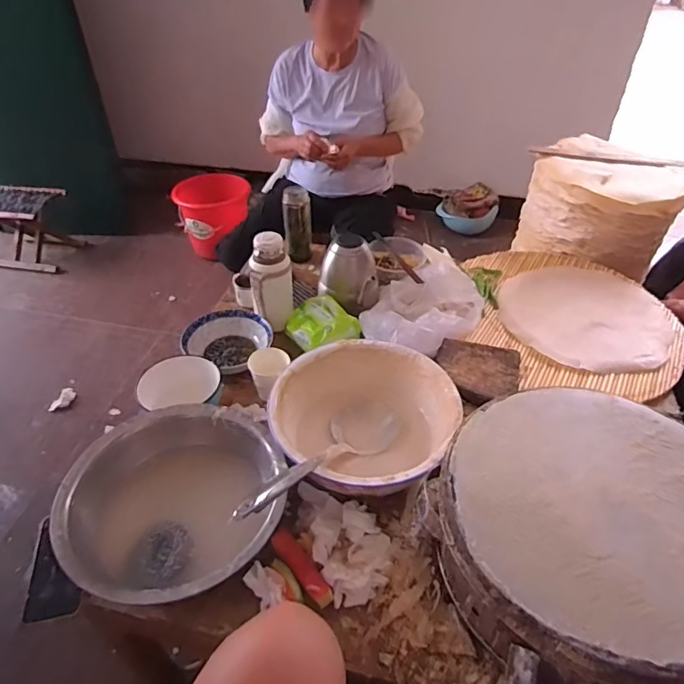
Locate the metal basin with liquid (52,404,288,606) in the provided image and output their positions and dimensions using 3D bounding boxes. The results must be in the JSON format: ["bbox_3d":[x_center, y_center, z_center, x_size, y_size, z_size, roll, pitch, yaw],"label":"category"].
[{"bbox_3d":[-0.216,0.211,0.673,0.277,0.081,0.270,0,42,0],"label":"metal basin with liquid"}]

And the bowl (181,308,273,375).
[{"bbox_3d":[-0.214,0.001,0.951,0.160,0.051,0.150,0,42,0],"label":"bowl"}]

